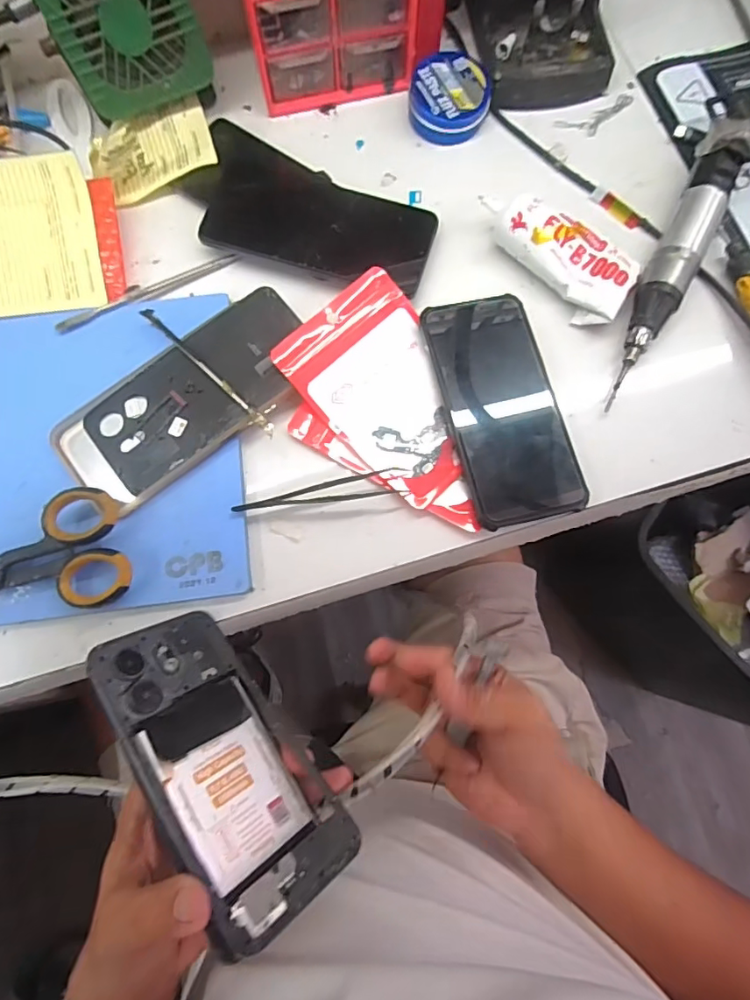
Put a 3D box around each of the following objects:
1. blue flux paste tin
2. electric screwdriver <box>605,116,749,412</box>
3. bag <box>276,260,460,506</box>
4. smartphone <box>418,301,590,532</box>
[{"bbox_3d":[0.060,-0.324,0.422,0.062,0.022,0.062,0,80,-1],"label":"blue flux paste tin"},{"bbox_3d":[0.214,-0.172,0.372,0.030,0.035,0.224,26,78,6],"label":"electric screwdriver"},{"bbox_3d":[0.014,-0.079,0.362,0.102,0.017,0.145,-43,80,-9],"label":"bag"},{"bbox_3d":[0.088,-0.065,0.359,0.077,0.019,0.163,-13,77,-3],"label":"smartphone"}]

